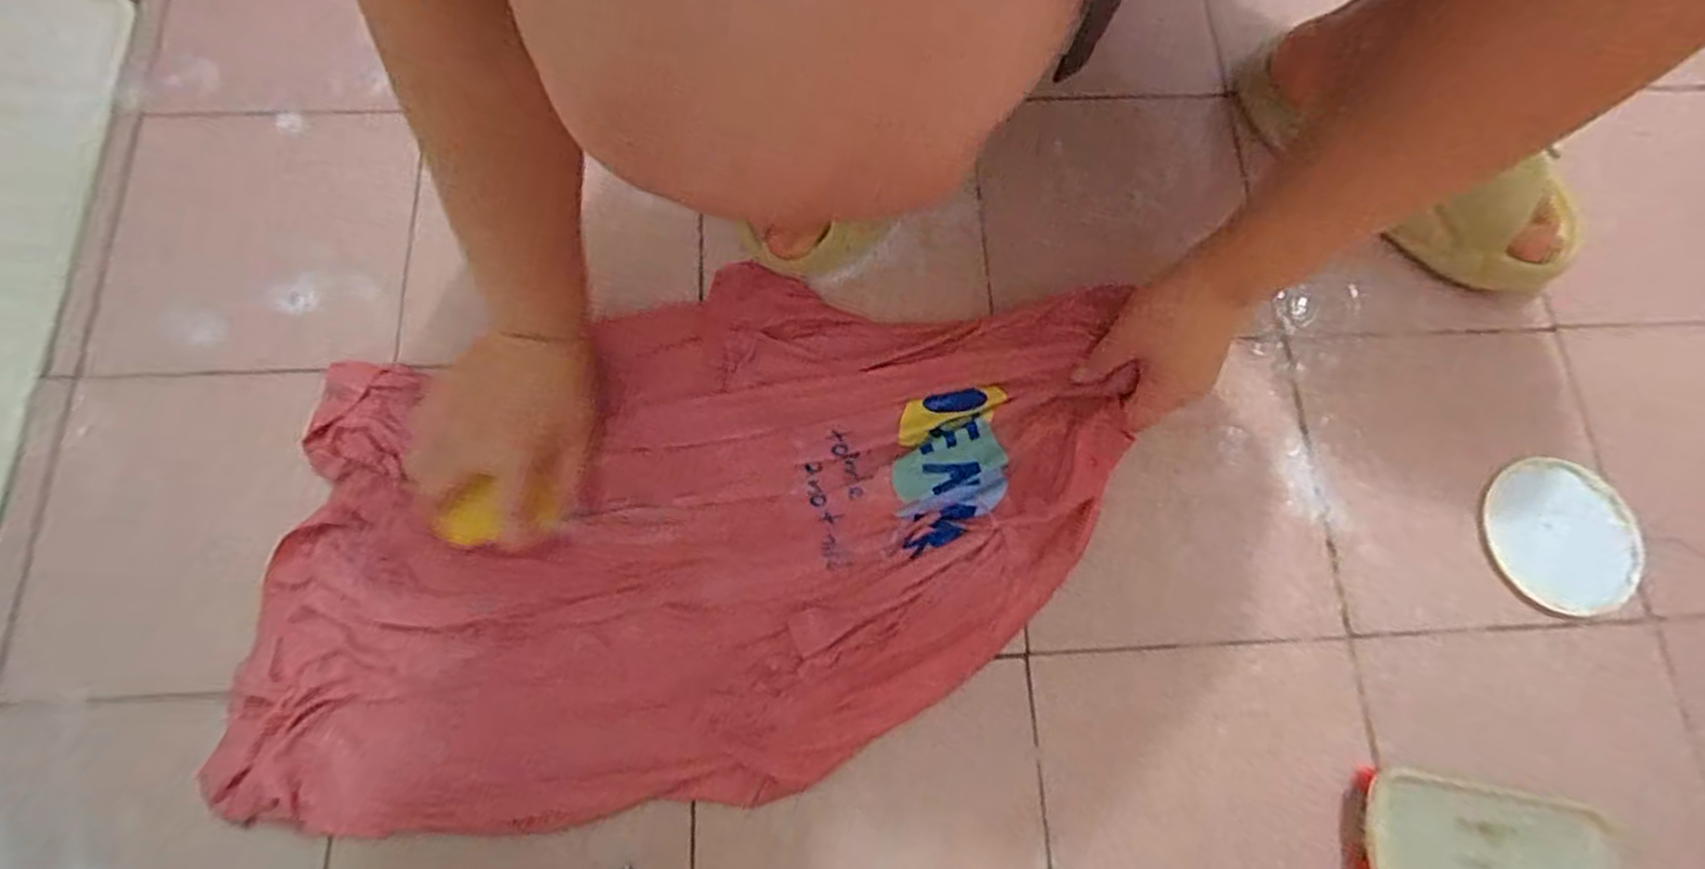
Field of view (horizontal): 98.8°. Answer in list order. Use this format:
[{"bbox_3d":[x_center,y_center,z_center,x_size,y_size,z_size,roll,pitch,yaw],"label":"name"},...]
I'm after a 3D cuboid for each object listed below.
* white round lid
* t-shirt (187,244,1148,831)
[{"bbox_3d":[0.467,0.065,0.480,0.090,0.008,0.101,-17,76,-6],"label":"white round lid"},{"bbox_3d":[-0.093,0.056,0.446,0.508,0.033,0.304,-6,75,-3],"label":"t-shirt"}]

